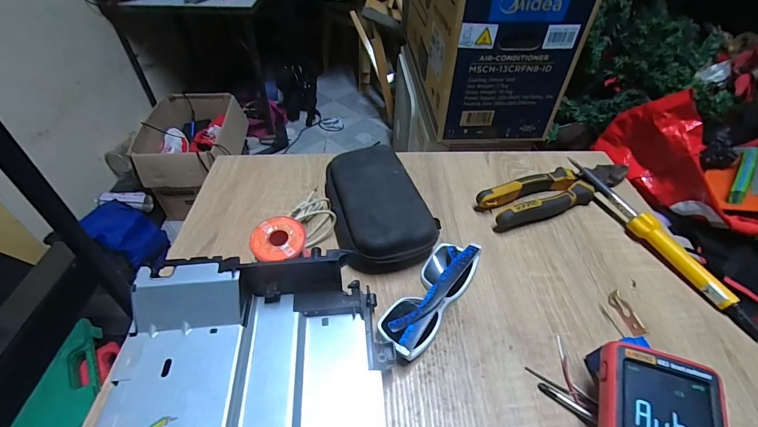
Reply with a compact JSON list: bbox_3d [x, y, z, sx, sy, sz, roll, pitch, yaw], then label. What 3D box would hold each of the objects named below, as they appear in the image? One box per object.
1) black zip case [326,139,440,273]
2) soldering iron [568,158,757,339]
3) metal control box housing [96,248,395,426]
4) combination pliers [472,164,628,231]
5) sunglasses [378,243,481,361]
[{"bbox_3d":[-0.004,-0.010,0.426,0.102,0.049,0.176,-10,46,-11],"label":"black zip case"},{"bbox_3d":[0.316,0.024,0.410,0.019,0.031,0.256,-15,47,-15],"label":"soldering iron"},{"bbox_3d":[-0.088,0.118,0.263,0.188,0.093,0.146,-4,45,-5],"label":"metal control box housing"},{"bbox_3d":[0.238,-0.032,0.465,0.225,0.030,0.059,-18,48,-18],"label":"combination pliers"},{"bbox_3d":[0.050,0.076,0.344,0.047,0.040,0.138,28,51,24],"label":"sunglasses"}]

